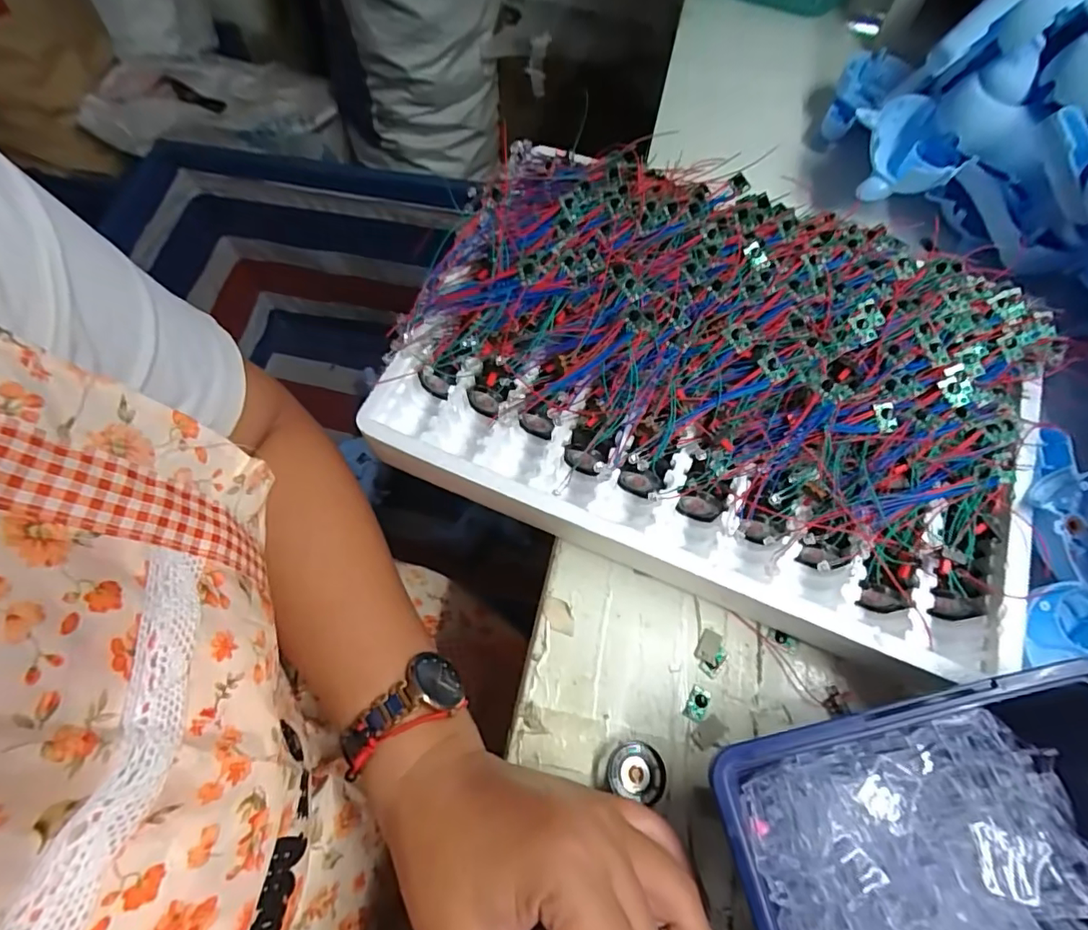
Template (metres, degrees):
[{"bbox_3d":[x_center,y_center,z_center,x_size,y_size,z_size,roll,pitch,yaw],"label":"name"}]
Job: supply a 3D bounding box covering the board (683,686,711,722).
[{"bbox_3d":[0.079,0.122,0.276,0.010,0.004,0.016,29,69,12],"label":"board"}]

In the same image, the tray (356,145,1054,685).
[{"bbox_3d":[0.094,-0.050,0.308,0.337,0.060,0.225,22,68,9],"label":"tray"}]

